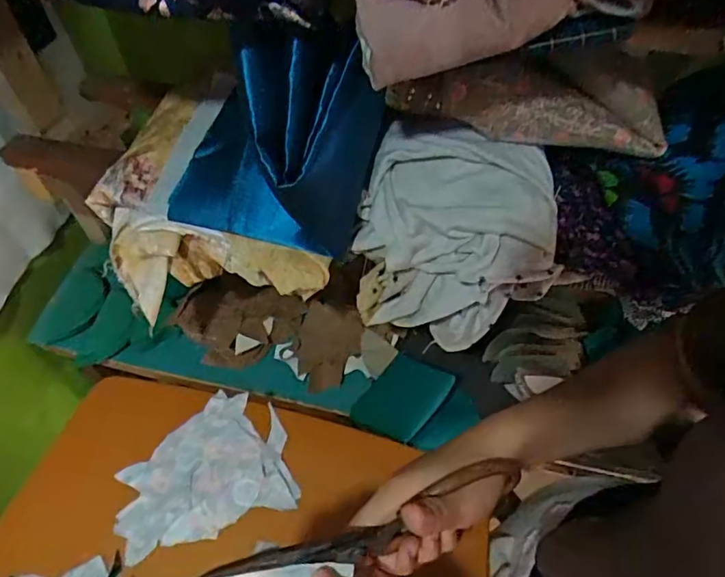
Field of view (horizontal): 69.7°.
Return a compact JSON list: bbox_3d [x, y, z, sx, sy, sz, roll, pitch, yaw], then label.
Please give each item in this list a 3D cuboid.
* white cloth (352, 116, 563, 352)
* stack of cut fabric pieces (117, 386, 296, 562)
[{"bbox_3d":[0.090,-0.051,0.512,0.178,0.162,0.130,11,54,8],"label":"white cloth"},{"bbox_3d":[-0.169,0.190,0.553,0.174,0.008,0.137,-18,56,-14],"label":"stack of cut fabric pieces"}]

